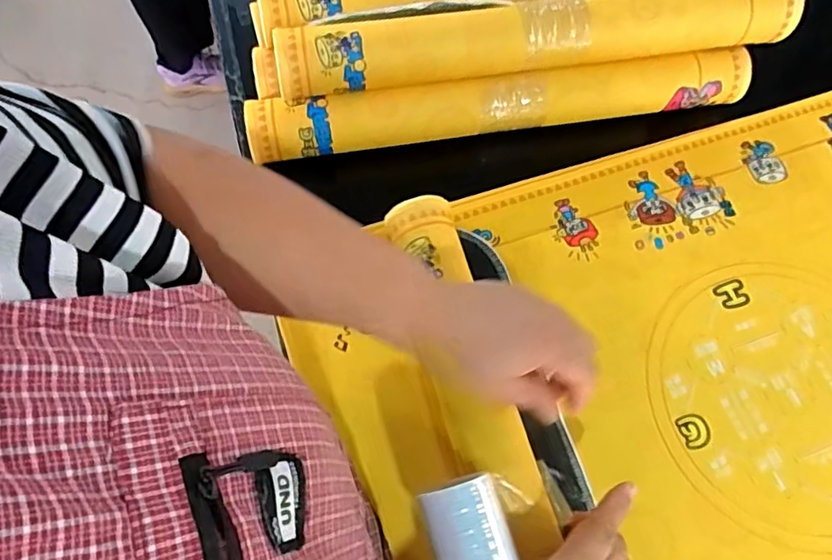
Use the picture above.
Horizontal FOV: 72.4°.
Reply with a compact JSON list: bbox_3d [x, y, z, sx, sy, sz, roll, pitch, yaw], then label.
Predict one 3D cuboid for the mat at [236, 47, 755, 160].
[{"bbox_3d":[0.088,-0.177,0.569,0.503,0.057,0.052,-9,69,-5],"label":"mat"}]

